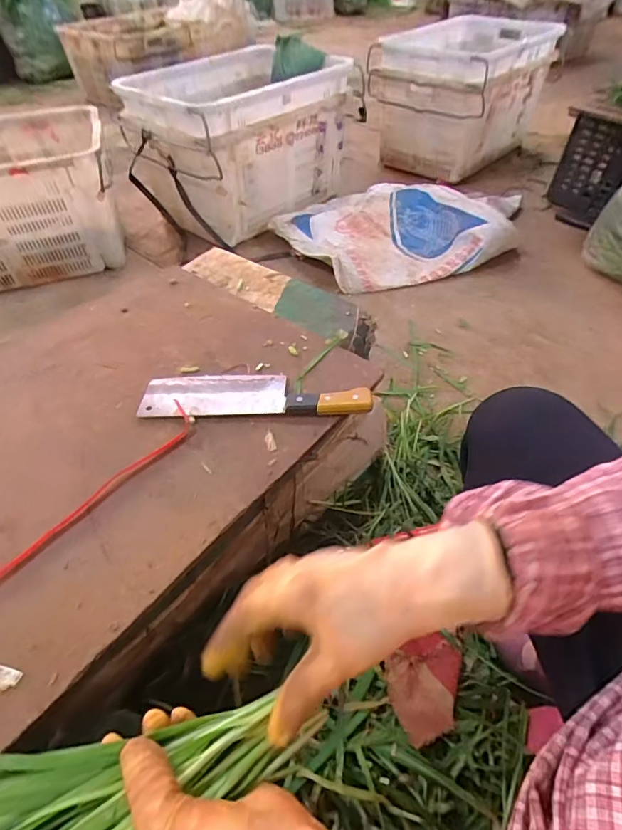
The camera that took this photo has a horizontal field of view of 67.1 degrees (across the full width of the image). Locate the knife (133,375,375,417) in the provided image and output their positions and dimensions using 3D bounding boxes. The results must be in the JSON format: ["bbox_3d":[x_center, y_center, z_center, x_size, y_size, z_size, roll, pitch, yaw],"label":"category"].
[{"bbox_3d":[-0.067,-0.028,0.560,0.268,0.021,0.067,1,48,3],"label":"knife"}]

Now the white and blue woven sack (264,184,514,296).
[{"bbox_3d":[0.325,-0.629,1.549,0.833,0.144,0.517,-14,48,-10],"label":"white and blue woven sack"}]

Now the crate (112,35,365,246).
[{"bbox_3d":[-0.221,-0.936,1.599,0.478,0.391,0.677,32,56,27],"label":"crate"}]

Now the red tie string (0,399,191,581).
[{"bbox_3d":[-0.233,0.080,0.477,0.041,0.009,0.283,32,56,27],"label":"red tie string"}]

